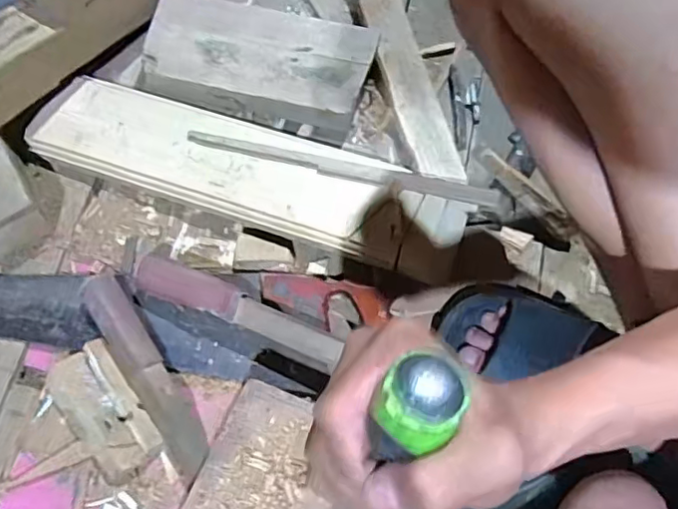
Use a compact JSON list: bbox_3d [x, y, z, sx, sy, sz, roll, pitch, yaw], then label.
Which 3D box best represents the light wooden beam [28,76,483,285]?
[{"bbox_3d":[-0.096,-0.088,0.612,0.458,0.047,0.104,19,72,7],"label":"light wooden beam"}]

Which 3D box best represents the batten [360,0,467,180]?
[{"bbox_3d":[0.073,-0.218,0.685,0.054,0.034,0.306,-13,71,-5],"label":"batten"}]

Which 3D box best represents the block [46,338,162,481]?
[{"bbox_3d":[-0.220,0.145,0.545,0.064,0.026,0.126,-34,74,-11],"label":"block"}]

